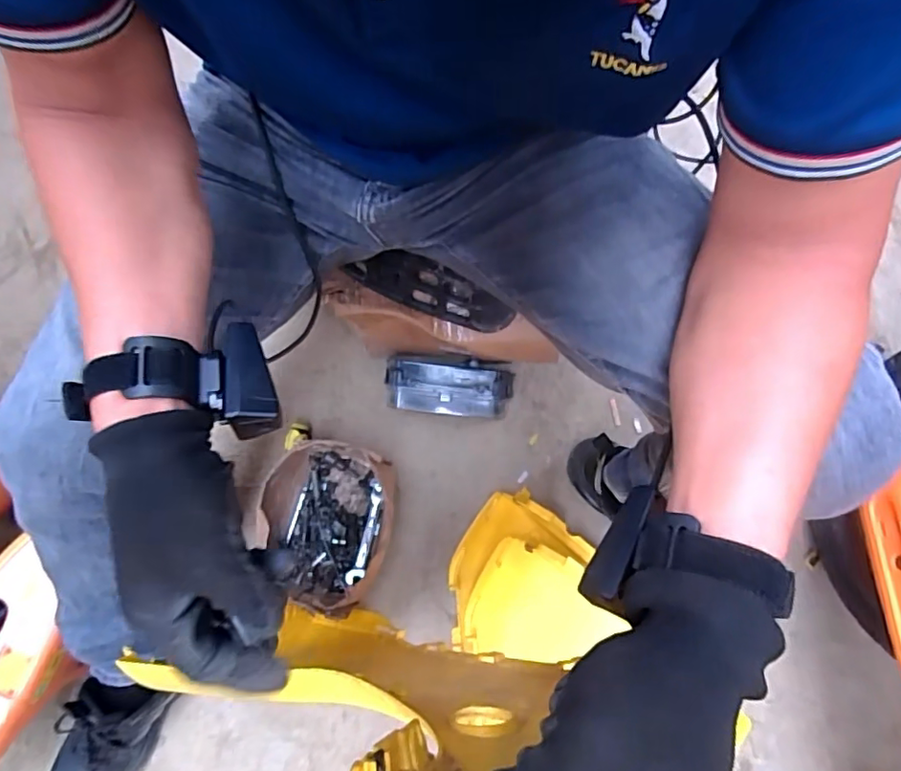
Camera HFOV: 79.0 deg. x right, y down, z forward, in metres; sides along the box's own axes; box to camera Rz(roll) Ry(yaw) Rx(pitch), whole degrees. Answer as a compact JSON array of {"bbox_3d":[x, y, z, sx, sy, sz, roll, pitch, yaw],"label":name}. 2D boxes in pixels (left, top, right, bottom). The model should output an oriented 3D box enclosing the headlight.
[{"bbox_3d":[-0.002,0.004,0.812,0.184,0.058,0.091,0,73,2],"label":"headlight"}]

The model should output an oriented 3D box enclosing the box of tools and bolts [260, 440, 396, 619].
[{"bbox_3d":[-0.158,0.189,0.742,0.156,0.090,0.211,5,73,3],"label":"box of tools and bolts"}]

